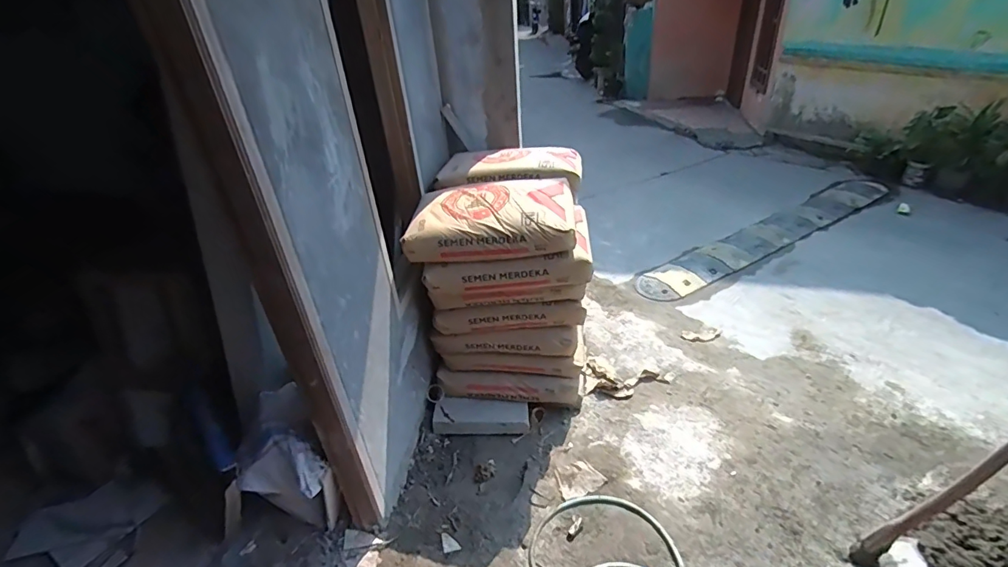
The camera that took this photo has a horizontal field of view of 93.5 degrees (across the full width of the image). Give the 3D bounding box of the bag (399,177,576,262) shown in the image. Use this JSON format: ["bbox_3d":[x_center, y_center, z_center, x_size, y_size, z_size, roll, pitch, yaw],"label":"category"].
[{"bbox_3d":[-0.046,-0.233,1.703,0.576,0.149,0.350,-2,33,4],"label":"bag"}]

